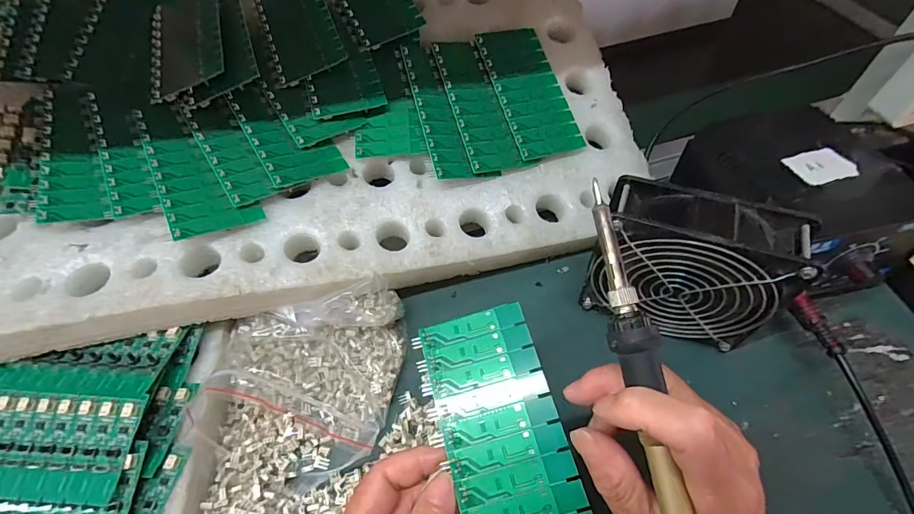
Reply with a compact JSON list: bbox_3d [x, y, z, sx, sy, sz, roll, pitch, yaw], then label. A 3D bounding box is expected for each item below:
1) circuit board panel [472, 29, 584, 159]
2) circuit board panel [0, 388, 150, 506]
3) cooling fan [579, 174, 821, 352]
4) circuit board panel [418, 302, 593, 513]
[{"bbox_3d":[0.067,-0.154,0.395,0.063,0.004,0.135,-14,74,-14],"label":"circuit board panel"},{"bbox_3d":[-0.270,0.115,0.265,0.136,0.007,0.062,2,65,3],"label":"circuit board panel"},{"bbox_3d":[0.158,0.010,0.304,0.121,0.116,0.051,13,57,12],"label":"cooling fan"},{"bbox_3d":[0.025,0.096,0.228,0.061,0.011,0.138,-13,65,-8],"label":"circuit board panel"}]

